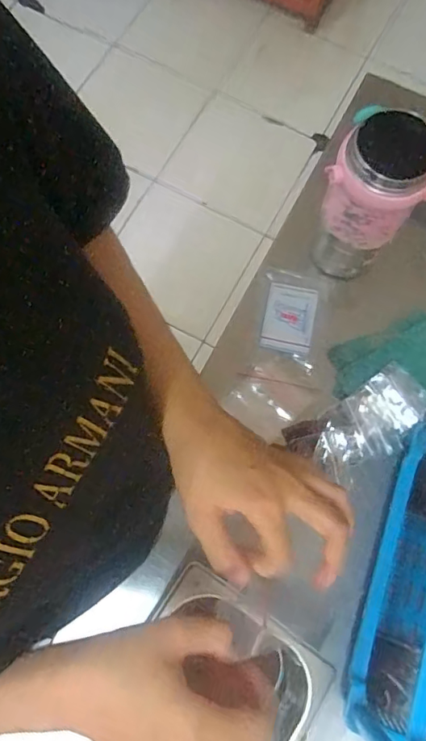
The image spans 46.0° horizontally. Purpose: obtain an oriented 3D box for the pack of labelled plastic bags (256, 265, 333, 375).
[{"bbox_3d":[0.096,-0.067,0.612,0.074,0.017,0.113,13,74,3],"label":"pack of labelled plastic bags"}]

